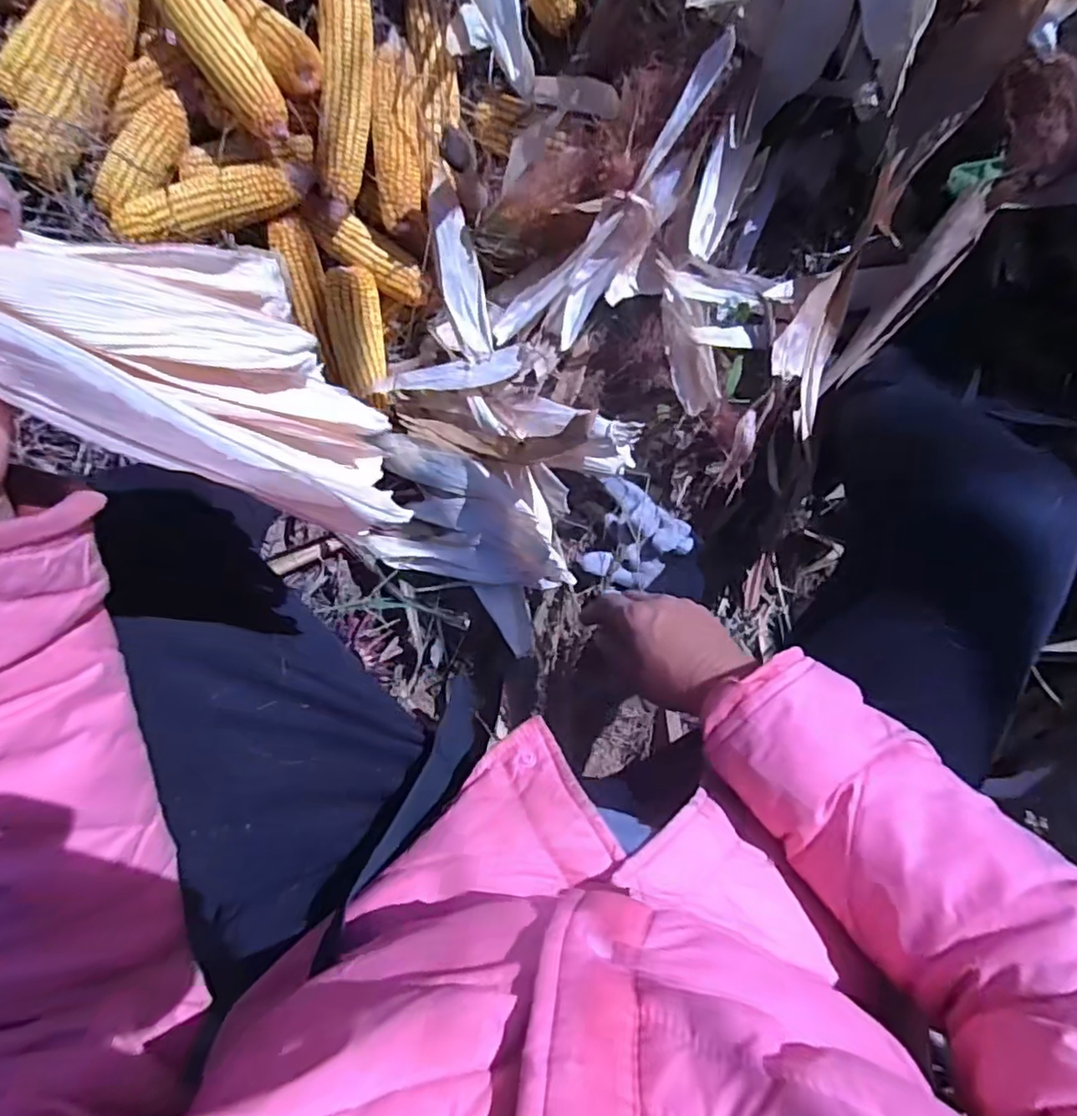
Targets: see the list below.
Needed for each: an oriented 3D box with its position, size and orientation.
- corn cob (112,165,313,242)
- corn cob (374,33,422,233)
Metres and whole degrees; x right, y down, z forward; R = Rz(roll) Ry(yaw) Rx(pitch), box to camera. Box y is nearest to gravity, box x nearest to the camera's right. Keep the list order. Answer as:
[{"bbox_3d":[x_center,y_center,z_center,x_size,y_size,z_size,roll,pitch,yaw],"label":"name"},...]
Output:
[{"bbox_3d":[-0.320,-0.341,0.634,0.184,0.057,0.060,-9,97,5],"label":"corn cob"},{"bbox_3d":[-0.141,-0.429,0.655,0.043,0.036,0.174,1,98,4],"label":"corn cob"}]

